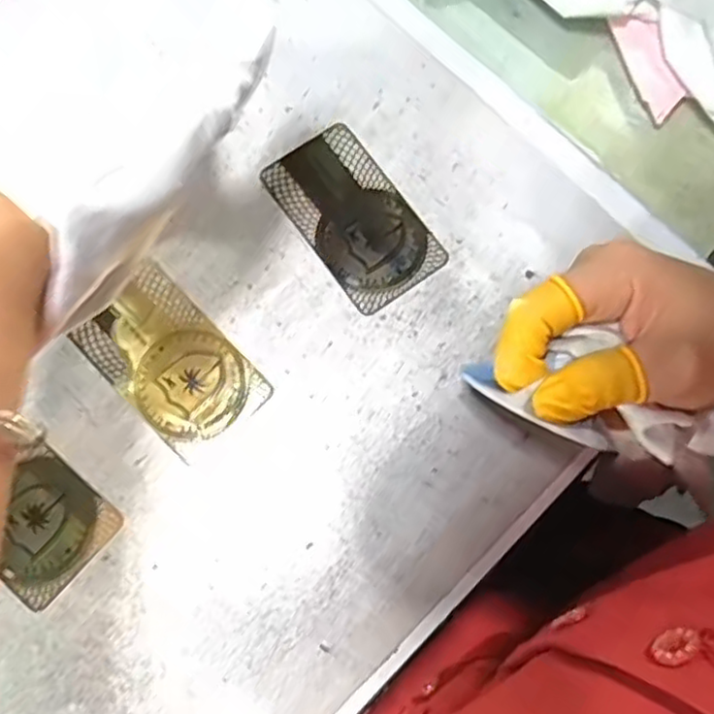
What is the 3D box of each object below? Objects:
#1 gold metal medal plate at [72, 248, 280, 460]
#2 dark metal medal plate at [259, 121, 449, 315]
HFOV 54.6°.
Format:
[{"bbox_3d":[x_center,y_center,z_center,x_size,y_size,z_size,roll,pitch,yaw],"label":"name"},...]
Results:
[{"bbox_3d":[-0.080,0.002,0.299,0.049,0.004,0.081,-43,80,-11],"label":"gold metal medal plate"},{"bbox_3d":[-0.002,-0.066,0.317,0.050,0.004,0.086,-35,78,-10],"label":"dark metal medal plate"}]

